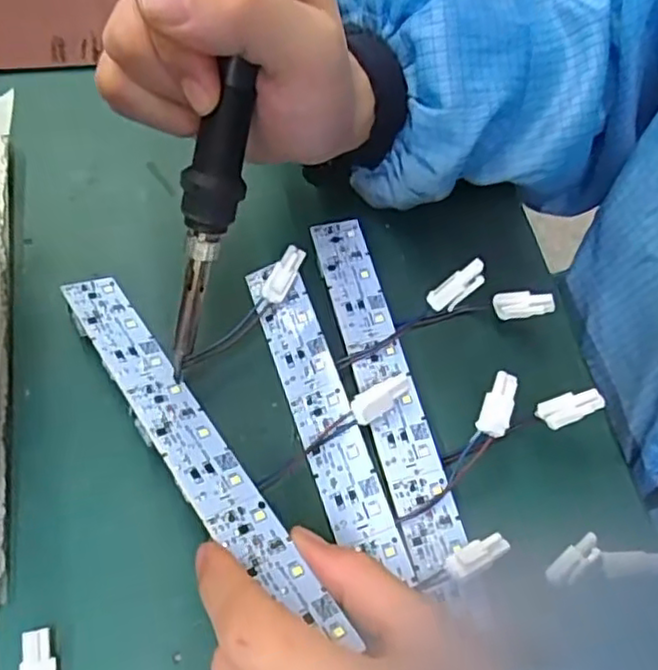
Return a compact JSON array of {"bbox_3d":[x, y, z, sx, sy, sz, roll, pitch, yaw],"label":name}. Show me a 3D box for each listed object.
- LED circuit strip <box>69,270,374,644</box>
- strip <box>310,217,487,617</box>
[{"bbox_3d":[-0.055,0.037,0.256,0.024,0.004,0.182,-18,53,-35],"label":"LED circuit strip"},{"bbox_3d":[0.026,0.024,0.288,0.025,0.009,0.179,-11,66,-11],"label":"strip"}]

